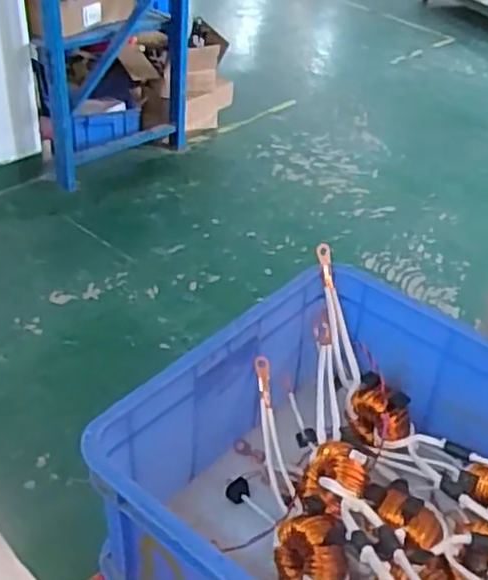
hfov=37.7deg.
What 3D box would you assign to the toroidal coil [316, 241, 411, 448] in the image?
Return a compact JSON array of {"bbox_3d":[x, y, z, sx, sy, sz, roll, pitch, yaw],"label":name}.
[{"bbox_3d":[0.135,0.069,0.884,0.051,0.082,0.253,-15,83,-23],"label":"toroidal coil"}]

